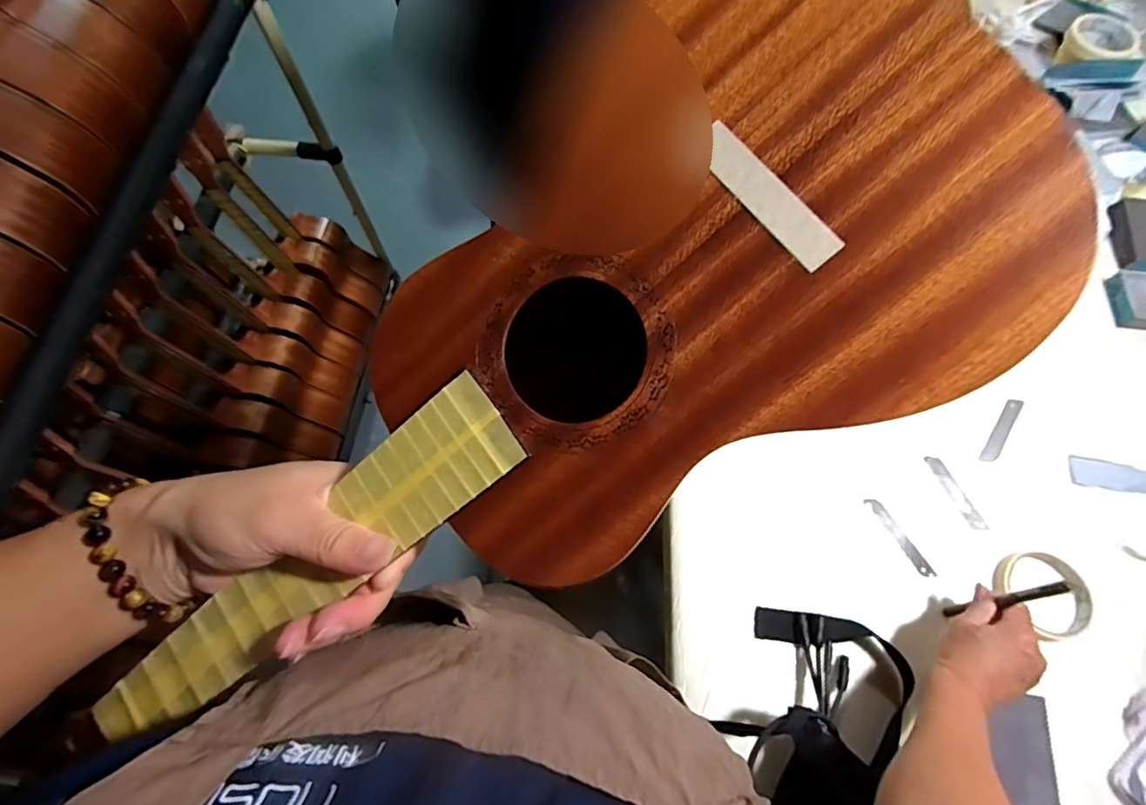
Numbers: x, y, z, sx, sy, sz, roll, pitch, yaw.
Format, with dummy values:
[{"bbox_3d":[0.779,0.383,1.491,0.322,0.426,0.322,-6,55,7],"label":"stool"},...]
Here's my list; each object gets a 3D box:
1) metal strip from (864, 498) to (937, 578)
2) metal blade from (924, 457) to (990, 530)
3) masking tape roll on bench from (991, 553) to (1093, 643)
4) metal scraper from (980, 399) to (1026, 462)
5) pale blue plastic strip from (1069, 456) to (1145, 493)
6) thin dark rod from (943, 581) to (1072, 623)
[{"bbox_3d":[0.354,0.146,0.599,0.015,0.004,0.095,-25,70,-10],"label":"metal strip"},{"bbox_3d":[0.429,0.101,0.619,0.017,0.004,0.090,-20,69,-8],"label":"metal blade"},{"bbox_3d":[0.482,0.197,0.563,0.084,0.023,0.094,-30,70,-12],"label":"masking tape roll on bench"},{"bbox_3d":[0.503,0.034,0.647,0.018,0.004,0.091,34,75,14],"label":"metal scraper"},{"bbox_3d":[0.629,0.086,0.626,0.115,0.006,0.032,10,71,9],"label":"pale blue plastic strip"},{"bbox_3d":[0.401,0.186,0.516,0.013,0.134,0.012,-20,68,-25],"label":"thin dark rod"}]

